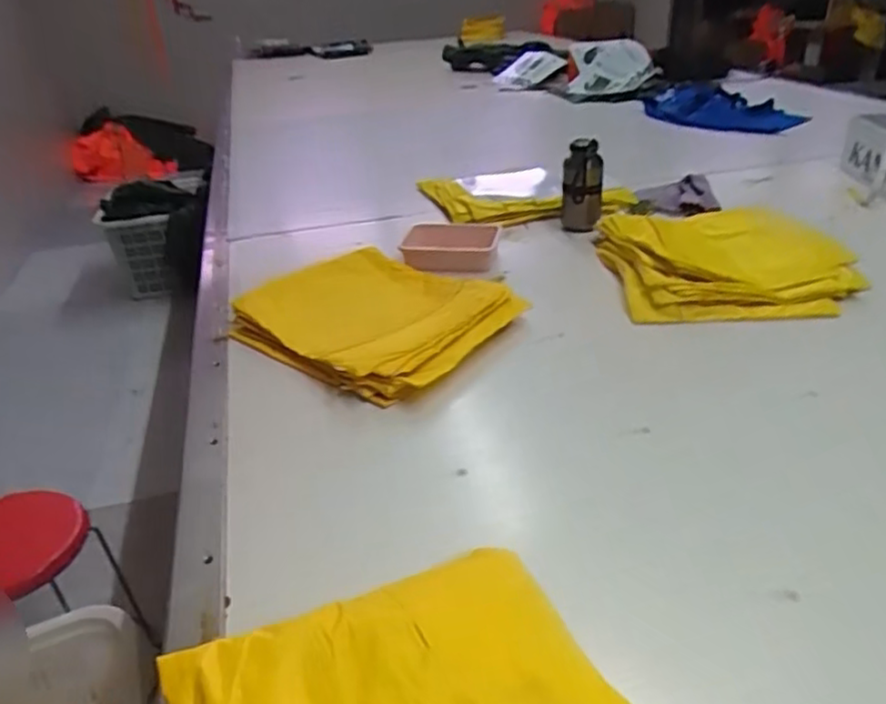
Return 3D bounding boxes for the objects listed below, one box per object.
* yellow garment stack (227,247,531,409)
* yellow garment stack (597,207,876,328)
[{"bbox_3d":[-0.107,-0.059,1.032,0.385,0.057,0.317,18,37,32],"label":"yellow garment stack"},{"bbox_3d":[0.467,-0.177,1.150,0.375,0.056,0.410,-3,30,2],"label":"yellow garment stack"}]

